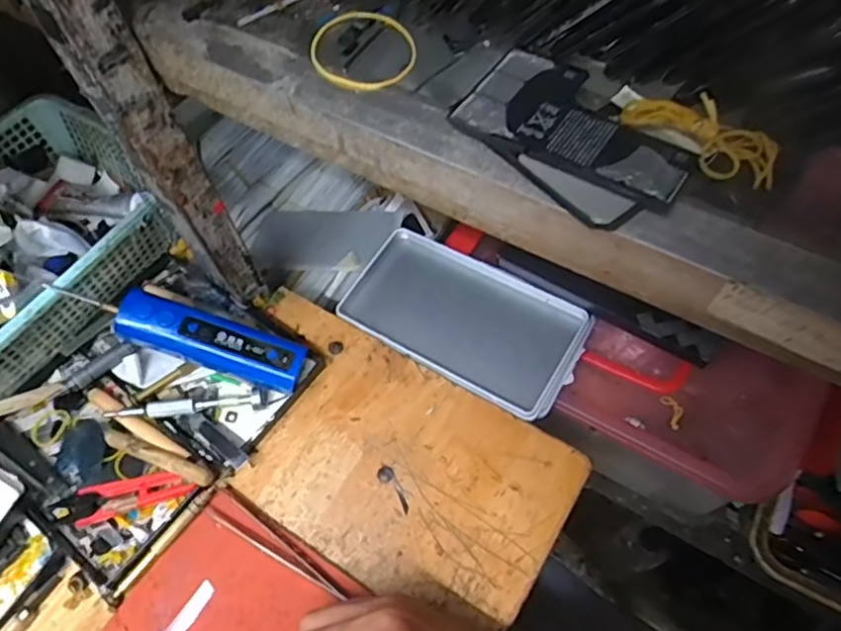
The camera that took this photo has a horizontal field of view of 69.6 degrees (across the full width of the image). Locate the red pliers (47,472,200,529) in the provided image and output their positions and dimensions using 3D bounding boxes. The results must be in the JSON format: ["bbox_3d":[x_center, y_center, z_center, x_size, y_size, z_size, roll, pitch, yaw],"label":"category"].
[{"bbox_3d":[-0.202,0.124,0.406,0.095,0.008,0.024,-14,60,-3],"label":"red pliers"}]

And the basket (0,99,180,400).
[{"bbox_3d":[-0.336,-0.039,0.475,0.189,0.069,0.236,32,68,21],"label":"basket"}]

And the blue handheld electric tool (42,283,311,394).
[{"bbox_3d":[-0.167,0.012,0.426,0.172,0.025,0.035,20,61,-6],"label":"blue handheld electric tool"}]

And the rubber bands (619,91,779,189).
[{"bbox_3d":[0.105,-0.070,0.224,0.021,0.015,0.058,-38,65,-18],"label":"rubber bands"}]

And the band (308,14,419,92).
[{"bbox_3d":[-0.028,-0.126,0.286,0.046,0.006,0.054,-32,63,-13],"label":"band"}]

